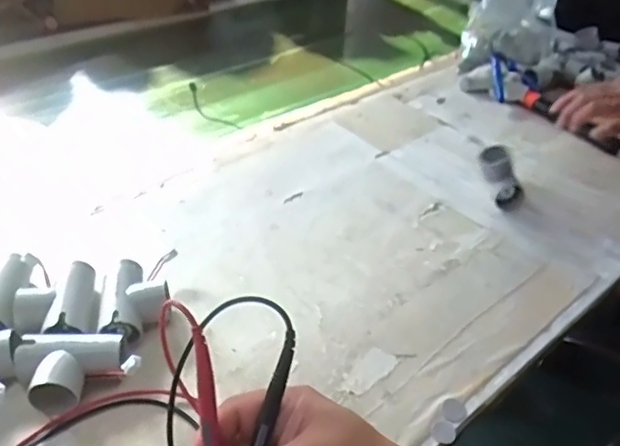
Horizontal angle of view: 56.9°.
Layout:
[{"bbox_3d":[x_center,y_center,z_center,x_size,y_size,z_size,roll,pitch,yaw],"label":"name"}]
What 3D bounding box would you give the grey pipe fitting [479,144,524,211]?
[{"bbox_3d":[0.208,-0.050,0.619,0.028,0.025,0.072,-16,80,-22],"label":"grey pipe fitting"}]

